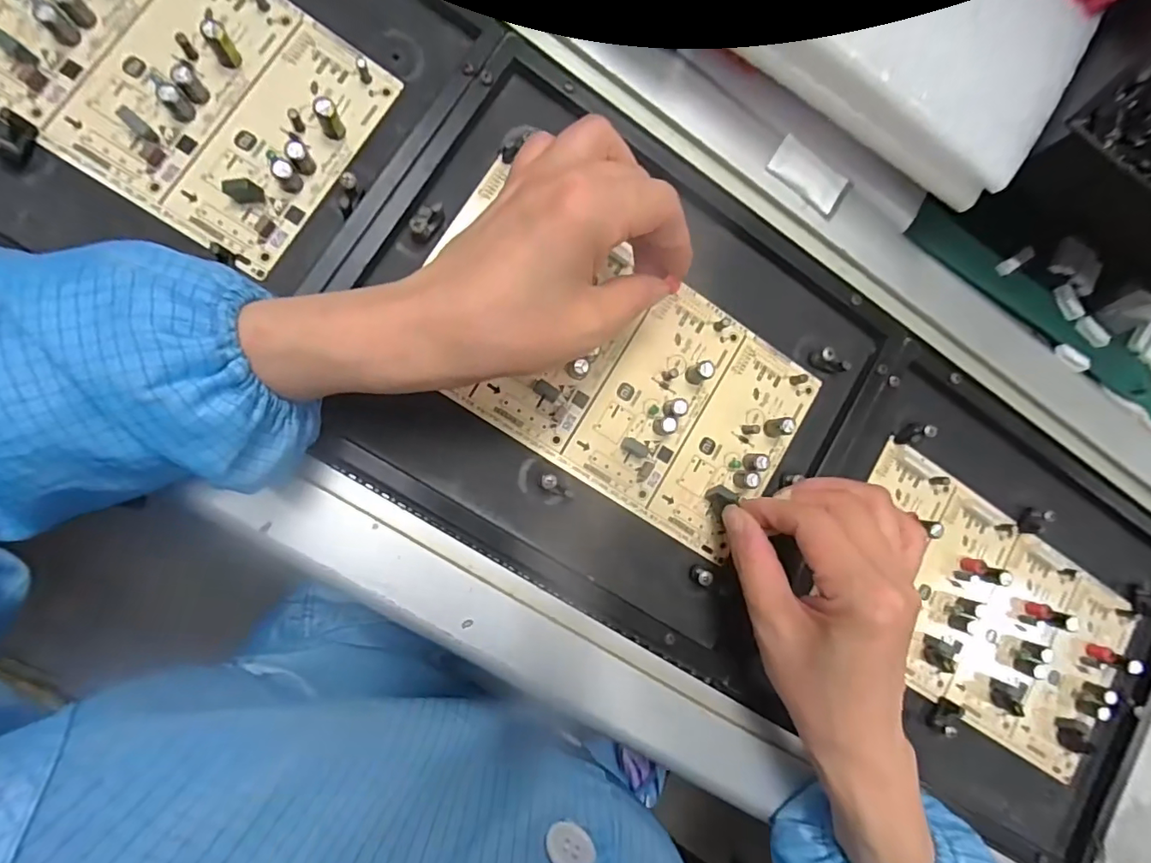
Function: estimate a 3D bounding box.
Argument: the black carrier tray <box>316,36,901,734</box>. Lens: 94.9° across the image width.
[{"bbox_3d":[0.022,-0.033,0.289,0.293,0.019,0.242,33,84,-8],"label":"black carrier tray"}]

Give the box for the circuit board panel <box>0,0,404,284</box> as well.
[{"bbox_3d":[-0.216,-0.189,0.248,0.226,0.017,0.123,33,84,-8],"label":"circuit board panel"}]

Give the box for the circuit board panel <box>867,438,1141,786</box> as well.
[{"bbox_3d":[0.260,0.116,0.332,0.219,0.015,0.125,32,85,-8],"label":"circuit board panel"}]

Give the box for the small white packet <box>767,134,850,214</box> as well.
[{"bbox_3d":[0.135,-0.149,0.308,0.045,0.004,0.024,35,84,-8],"label":"small white packet"}]

